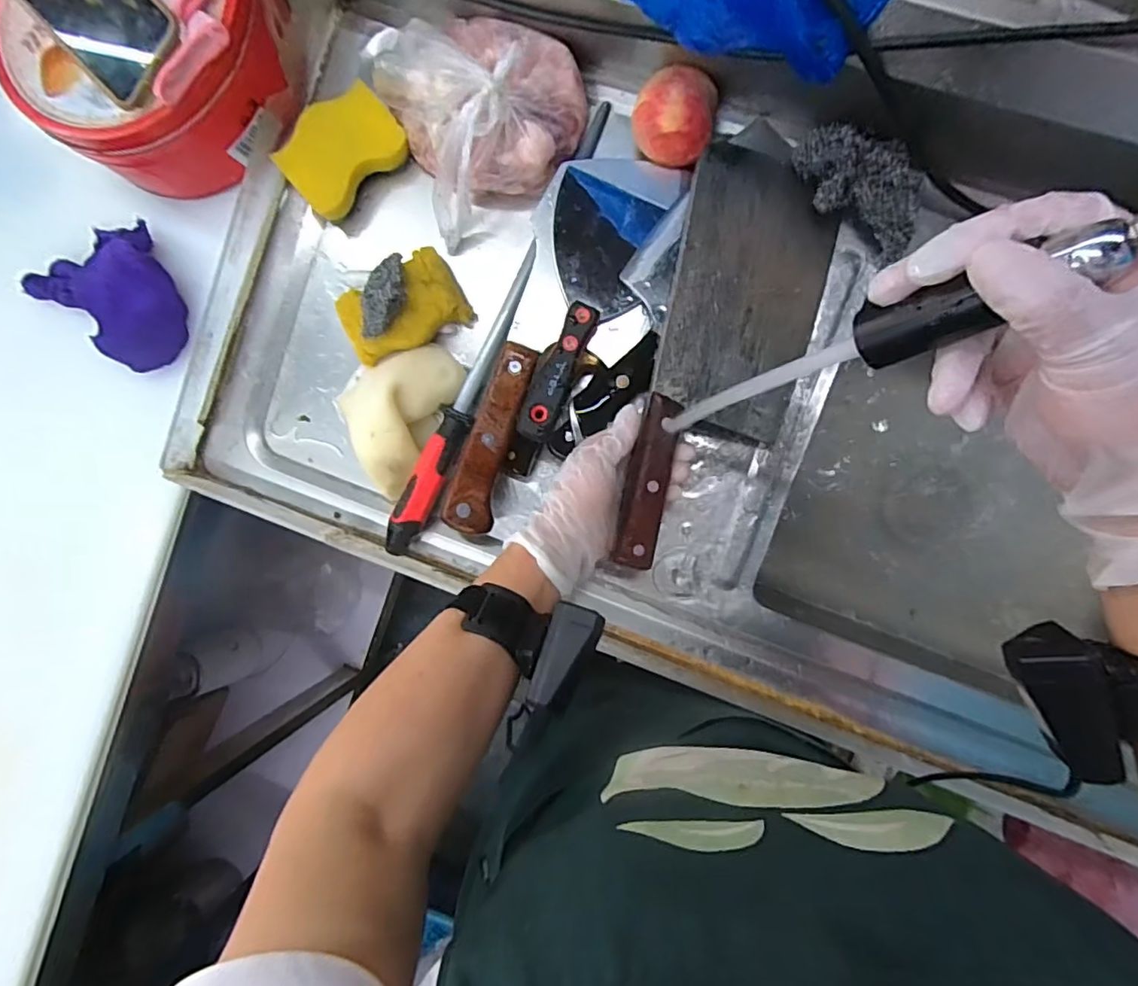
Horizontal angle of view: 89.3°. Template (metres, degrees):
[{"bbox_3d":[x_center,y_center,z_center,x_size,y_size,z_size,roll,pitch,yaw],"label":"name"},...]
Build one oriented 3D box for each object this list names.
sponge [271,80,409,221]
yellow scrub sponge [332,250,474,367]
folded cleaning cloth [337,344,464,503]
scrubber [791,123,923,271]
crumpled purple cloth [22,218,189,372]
[{"bbox_3d":[-0.200,-0.301,0.504,0.105,0.034,0.068,-40,86,7],"label":"sponge"},{"bbox_3d":[-0.149,-0.165,0.515,0.108,0.041,0.070,-25,88,7],"label":"yellow scrub sponge"},{"bbox_3d":[-0.161,-0.075,0.514,0.097,0.034,0.135,26,94,6],"label":"folded cleaning cloth"},{"bbox_3d":[0.230,-0.244,0.449,0.115,0.025,0.065,40,96,5],"label":"scrubber"},{"bbox_3d":[-0.427,-0.181,0.532,0.127,0.041,0.146,-38,86,7],"label":"crumpled purple cloth"}]

